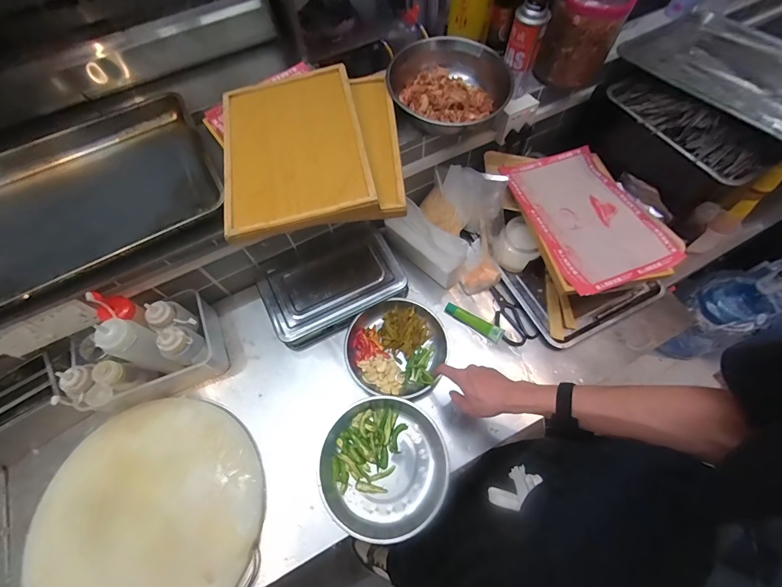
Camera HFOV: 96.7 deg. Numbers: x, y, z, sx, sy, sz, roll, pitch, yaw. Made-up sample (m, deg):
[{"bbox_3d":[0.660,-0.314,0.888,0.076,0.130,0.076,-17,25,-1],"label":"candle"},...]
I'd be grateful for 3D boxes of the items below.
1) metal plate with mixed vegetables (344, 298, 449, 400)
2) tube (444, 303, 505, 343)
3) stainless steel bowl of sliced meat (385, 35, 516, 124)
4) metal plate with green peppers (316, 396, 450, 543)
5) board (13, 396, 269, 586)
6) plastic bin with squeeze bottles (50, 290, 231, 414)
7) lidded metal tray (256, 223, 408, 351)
[{"bbox_3d":[0.012,0.125,0.801,0.225,0.045,0.215,-1,65,2],"label":"metal plate with mixed vegetables"},{"bbox_3d":[0.199,0.066,0.833,0.145,0.023,0.026,30,69,15],"label":"tube"},{"bbox_3d":[0.128,-0.464,0.782,0.267,0.064,0.260,-1,65,2],"label":"stainless steel bowl of sliced meat"},{"bbox_3d":[-0.015,0.340,0.695,0.246,0.045,0.240,-1,65,2],"label":"metal plate with green peppers"},{"bbox_3d":[-0.457,0.428,0.664,0.392,0.029,0.411,2,67,-4],"label":"board"},{"bbox_3d":[-0.514,0.109,0.710,0.234,0.231,0.188,-24,66,-9],"label":"plastic bin with squeeze bottles"},{"bbox_3d":[-0.144,-0.028,0.851,0.320,0.064,0.226,-25,66,-9],"label":"lidded metal tray"}]

